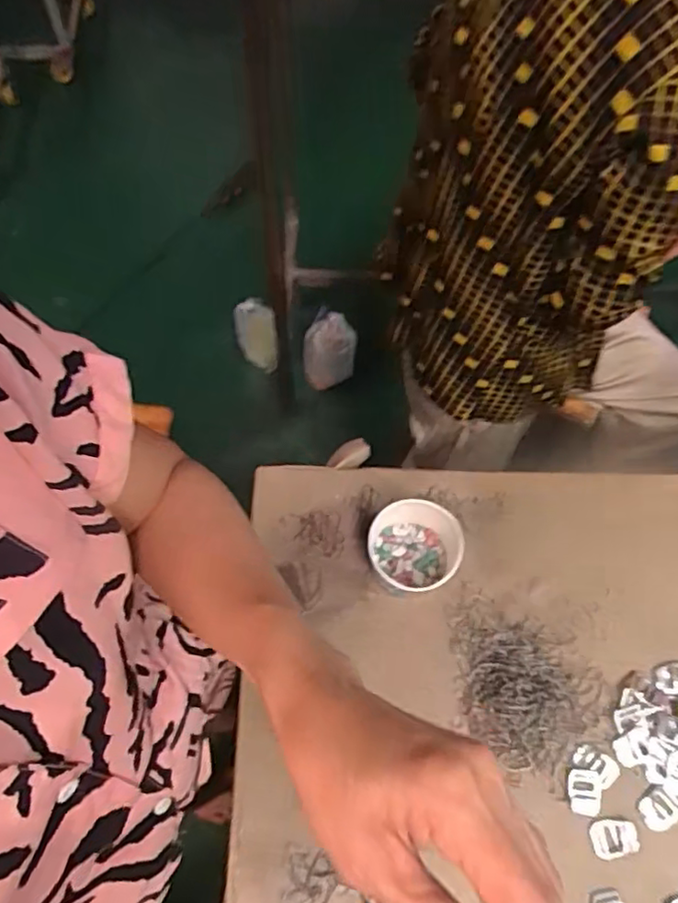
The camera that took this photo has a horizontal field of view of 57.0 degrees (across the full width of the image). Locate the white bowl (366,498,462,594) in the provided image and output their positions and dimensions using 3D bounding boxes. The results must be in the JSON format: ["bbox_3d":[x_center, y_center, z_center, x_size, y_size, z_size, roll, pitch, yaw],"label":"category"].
[{"bbox_3d":[0.080,0.102,0.669,0.092,0.074,0.086,1,63,-2],"label":"white bowl"}]

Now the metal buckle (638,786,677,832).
[{"bbox_3d":[0.306,0.341,0.595,0.037,0.004,0.033,-37,70,-19],"label":"metal buckle"}]

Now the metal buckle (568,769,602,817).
[{"bbox_3d":[0.235,0.325,0.596,0.033,0.004,0.039,8,63,2],"label":"metal buckle"}]

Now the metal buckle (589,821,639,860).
[{"bbox_3d":[0.256,0.361,0.581,0.043,0.005,0.029,-6,63,-5],"label":"metal buckle"}]

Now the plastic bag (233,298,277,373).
[{"bbox_3d":[-0.215,-0.305,1.640,0.092,0.231,0.070,-22,45,-13],"label":"plastic bag"}]

